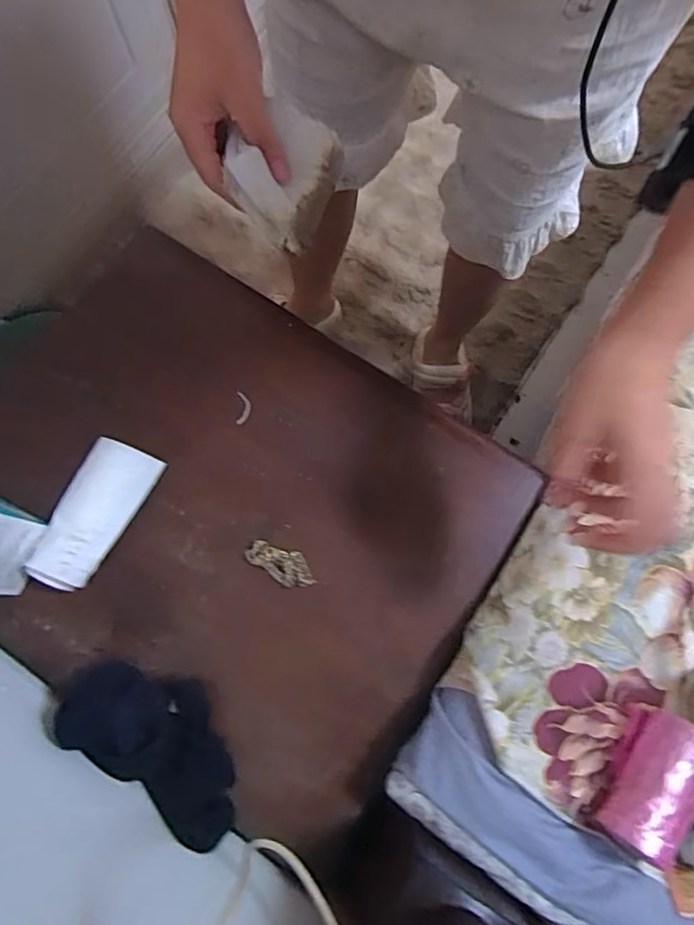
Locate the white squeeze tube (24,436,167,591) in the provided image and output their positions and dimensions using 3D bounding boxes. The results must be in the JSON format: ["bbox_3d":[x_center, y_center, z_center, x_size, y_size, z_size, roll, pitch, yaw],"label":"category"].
[{"bbox_3d":[-0.217,0.041,0.485,0.059,0.043,0.128,26,79,7],"label":"white squeeze tube"}]

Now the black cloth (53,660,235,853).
[{"bbox_3d":[-0.136,0.211,0.425,0.142,0.074,0.075,34,80,8],"label":"black cloth"}]

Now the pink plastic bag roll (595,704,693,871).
[{"bbox_3d":[0.210,0.217,0.387,0.050,0.037,0.092,29,77,7],"label":"pink plastic bag roll"}]

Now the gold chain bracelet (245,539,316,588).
[{"bbox_3d":[-0.056,0.087,0.492,0.061,0.008,0.028,32,77,7],"label":"gold chain bracelet"}]

